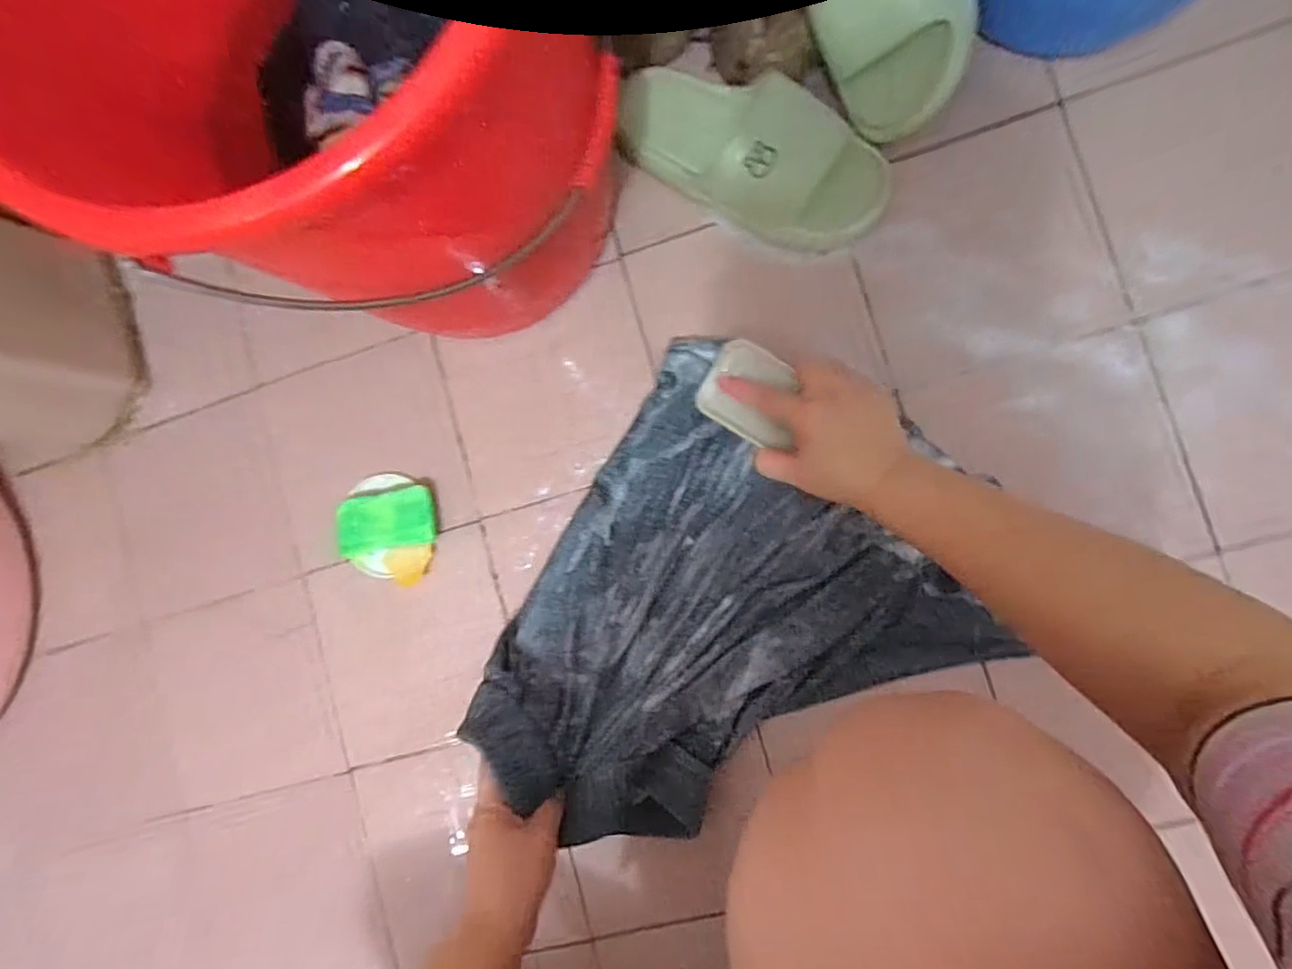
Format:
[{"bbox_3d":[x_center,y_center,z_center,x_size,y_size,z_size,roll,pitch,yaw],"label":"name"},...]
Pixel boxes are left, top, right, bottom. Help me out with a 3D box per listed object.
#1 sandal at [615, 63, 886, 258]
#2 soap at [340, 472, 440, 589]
[{"bbox_3d":[0.085,-0.298,0.514,0.260,0.074,0.108,34,93,8],"label":"sandal"},{"bbox_3d":[-0.254,0.044,0.579,0.091,0.026,0.100,0,88,8],"label":"soap"}]

